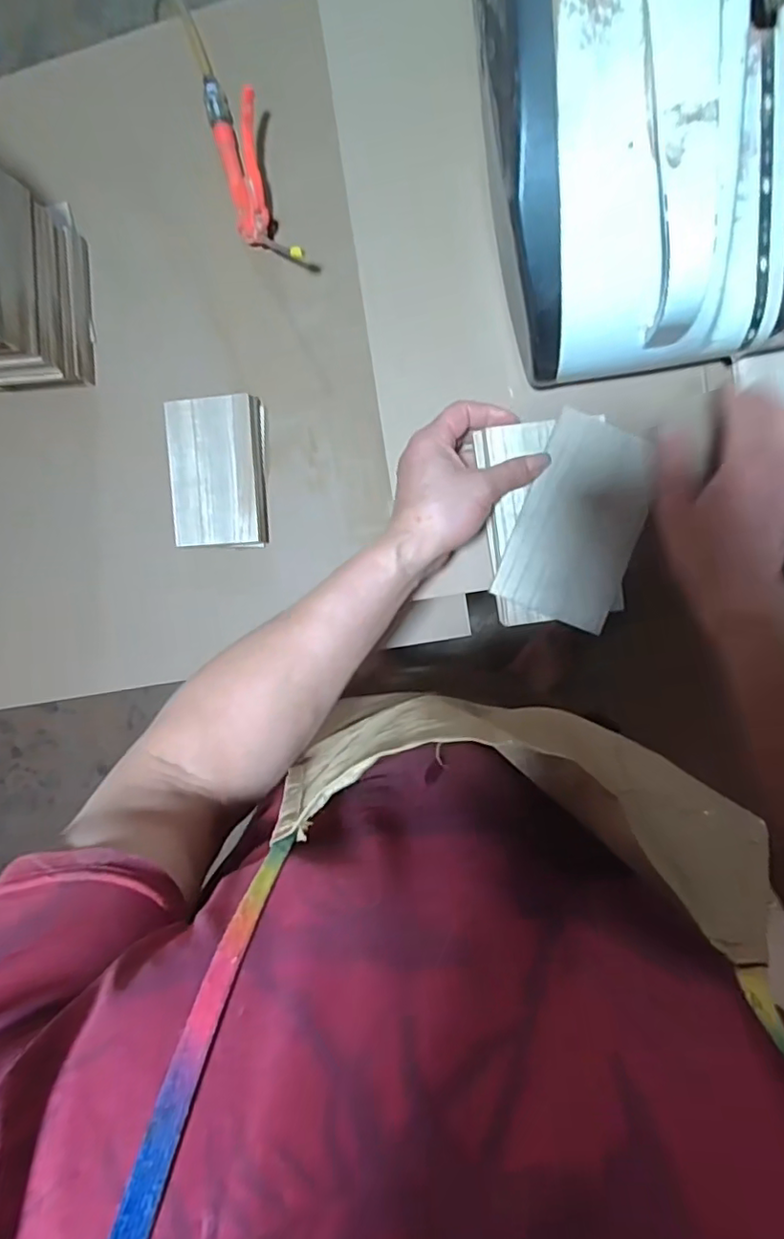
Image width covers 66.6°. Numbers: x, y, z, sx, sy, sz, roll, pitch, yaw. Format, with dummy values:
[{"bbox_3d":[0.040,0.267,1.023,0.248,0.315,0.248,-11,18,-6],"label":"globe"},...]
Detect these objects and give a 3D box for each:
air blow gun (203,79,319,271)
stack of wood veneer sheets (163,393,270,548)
[{"bbox_3d":[-0.154,-0.483,0.631,0.067,0.060,0.232,-19,91,9],"label":"air blow gun"},{"bbox_3d":[-0.196,-0.163,0.672,0.100,0.042,0.159,-1,93,8],"label":"stack of wood veneer sheets"}]

